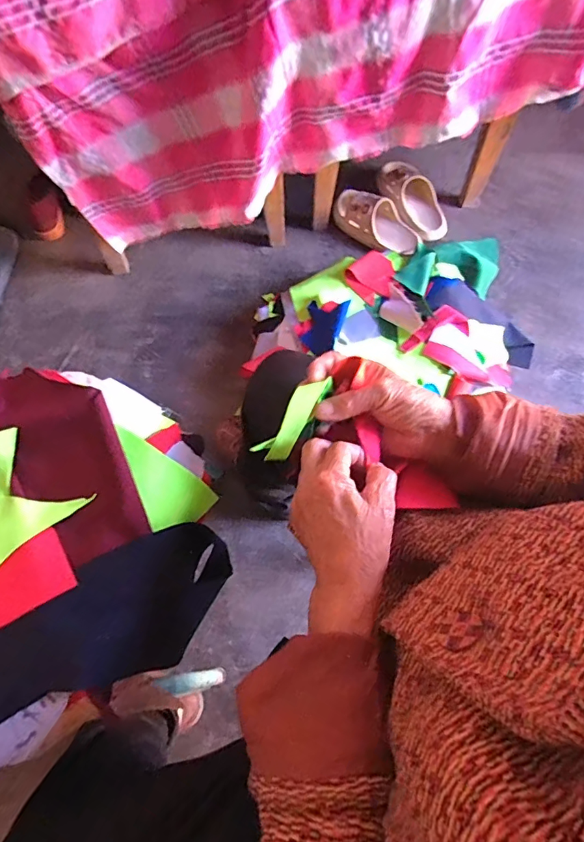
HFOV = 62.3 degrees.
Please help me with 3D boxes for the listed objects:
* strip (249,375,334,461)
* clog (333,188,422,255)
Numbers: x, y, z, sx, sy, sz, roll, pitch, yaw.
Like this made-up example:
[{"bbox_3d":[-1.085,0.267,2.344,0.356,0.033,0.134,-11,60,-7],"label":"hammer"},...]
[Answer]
[{"bbox_3d":[0.003,-0.001,0.404,0.024,0.024,0.082,36,96,13],"label":"strip"},{"bbox_3d":[0.185,-0.431,1.051,0.212,0.062,0.088,36,73,13],"label":"clog"}]

